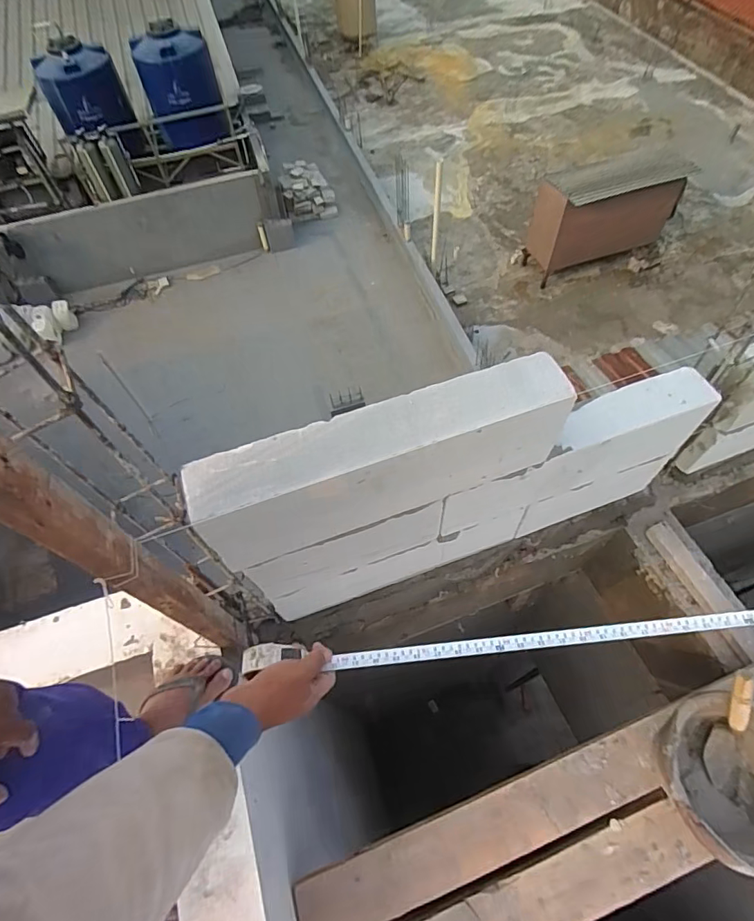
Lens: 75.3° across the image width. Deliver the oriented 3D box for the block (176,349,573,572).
[{"bbox_3d":[0.014,0.006,0.806,0.592,0.196,0.112,-19,60,-8],"label":"block"}]

